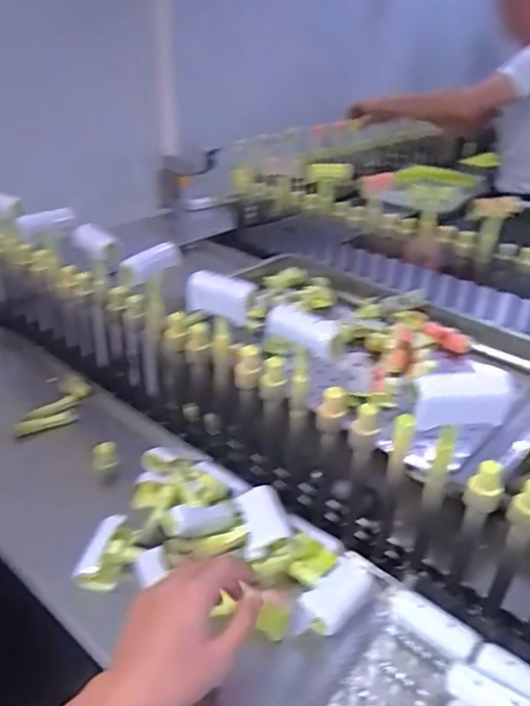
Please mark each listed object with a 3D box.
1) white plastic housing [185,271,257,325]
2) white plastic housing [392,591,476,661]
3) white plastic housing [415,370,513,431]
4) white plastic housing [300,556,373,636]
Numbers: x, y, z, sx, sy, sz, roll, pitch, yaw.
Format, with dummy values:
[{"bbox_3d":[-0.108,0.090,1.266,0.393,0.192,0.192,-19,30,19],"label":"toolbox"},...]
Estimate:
[{"bbox_3d":[-0.052,-0.059,0.589,0.075,0.042,0.030,21,36,27],"label":"white plastic housing"},{"bbox_3d":[0.149,0.246,0.512,0.028,0.015,0.078,-25,41,-37],"label":"white plastic housing"},{"bbox_3d":[0.158,0.037,0.455,0.078,0.041,0.024,-1,32,-6],"label":"white plastic housing"},{"bbox_3d":[0.074,0.232,0.549,0.041,0.017,0.077,28,40,35],"label":"white plastic housing"}]

